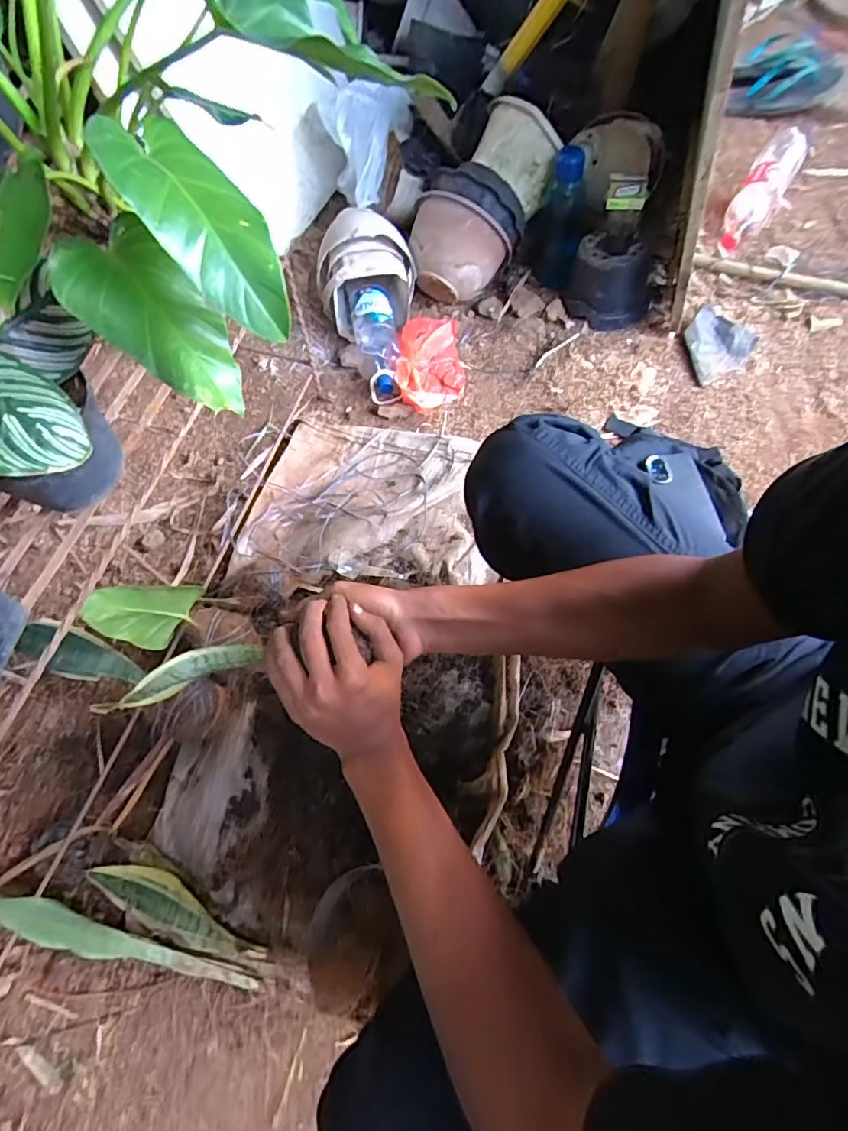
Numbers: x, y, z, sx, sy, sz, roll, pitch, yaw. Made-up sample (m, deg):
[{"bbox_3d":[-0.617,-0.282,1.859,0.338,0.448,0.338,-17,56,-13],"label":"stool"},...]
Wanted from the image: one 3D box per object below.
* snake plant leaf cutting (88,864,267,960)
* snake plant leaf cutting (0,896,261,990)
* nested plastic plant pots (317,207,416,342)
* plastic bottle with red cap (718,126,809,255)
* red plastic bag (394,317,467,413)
[{"bbox_3d":[-0.328,0.453,0.709,0.259,0.014,0.058,20,68,12],"label":"snake plant leaf cutting"},{"bbox_3d":[-0.372,0.481,0.677,0.337,0.044,0.052,19,67,-3],"label":"snake plant leaf cutting"},{"bbox_3d":[-0.122,-0.605,1.078,0.196,0.150,0.185,-9,65,1],"label":"nested plastic plant pots"},{"bbox_3d":[0.691,-0.753,1.096,0.097,0.070,0.294,33,91,17],"label":"plastic bottle with red cap"},{"bbox_3d":[0.013,-0.408,1.060,0.130,0.071,0.207,-2,66,5],"label":"red plastic bag"}]

